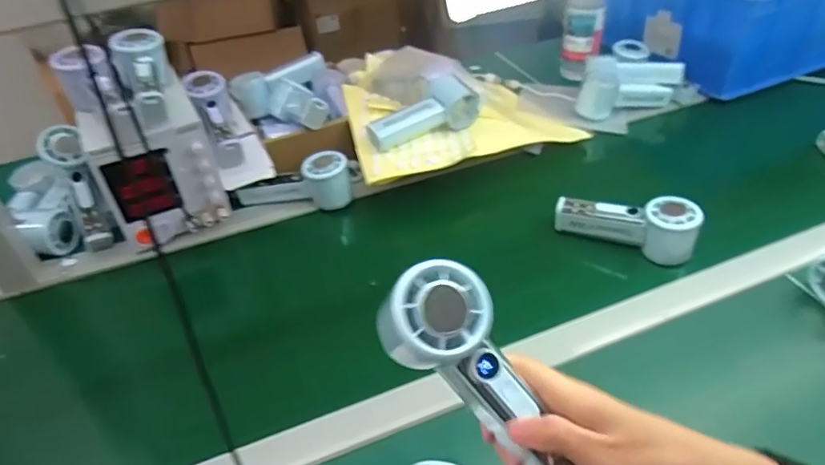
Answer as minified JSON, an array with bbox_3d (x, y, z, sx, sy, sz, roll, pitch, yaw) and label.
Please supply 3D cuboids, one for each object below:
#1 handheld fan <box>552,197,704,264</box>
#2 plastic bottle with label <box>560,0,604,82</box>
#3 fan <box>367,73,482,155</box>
[{"bbox_3d":[0.248,-0.014,0.642,0.153,0.062,0.042,15,45,21],"label":"handheld fan"},{"bbox_3d":[0.293,-0.332,0.952,0.065,0.129,0.052,6,42,12],"label":"plastic bottle with label"},{"bbox_3d":[0.010,-0.162,0.746,0.158,0.049,0.075,-22,44,-20],"label":"fan"}]

